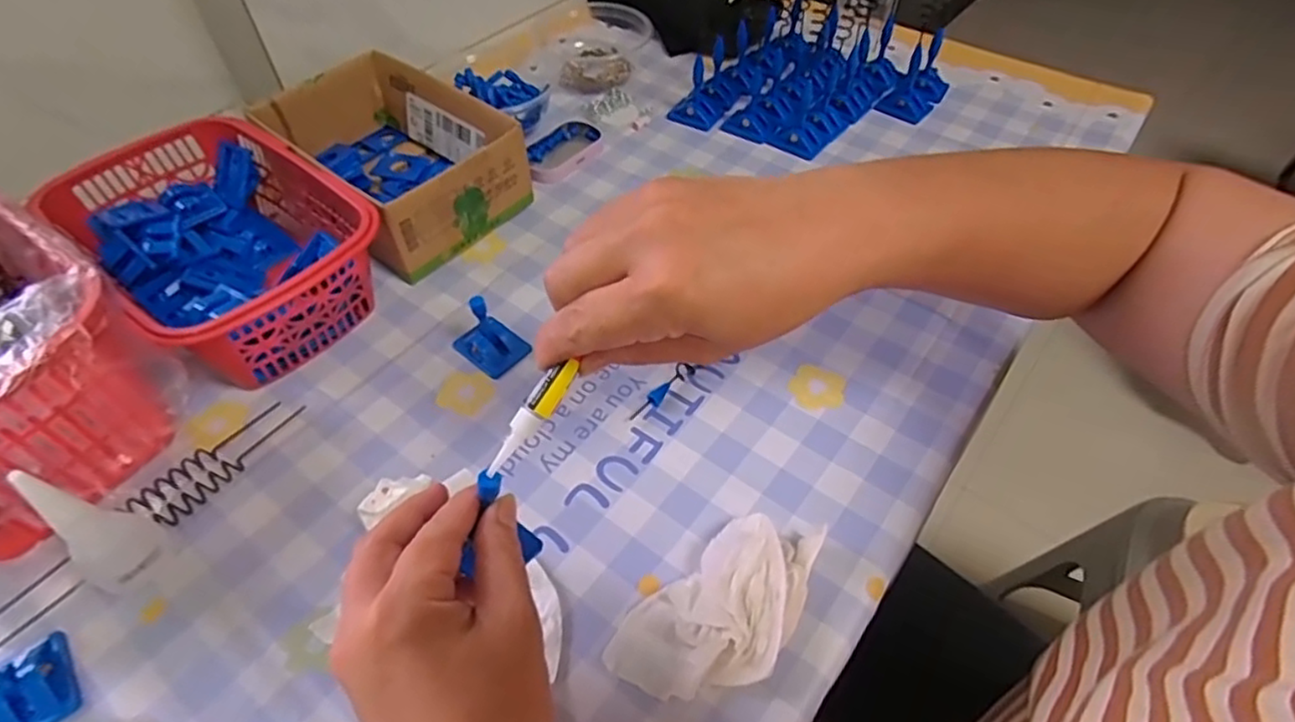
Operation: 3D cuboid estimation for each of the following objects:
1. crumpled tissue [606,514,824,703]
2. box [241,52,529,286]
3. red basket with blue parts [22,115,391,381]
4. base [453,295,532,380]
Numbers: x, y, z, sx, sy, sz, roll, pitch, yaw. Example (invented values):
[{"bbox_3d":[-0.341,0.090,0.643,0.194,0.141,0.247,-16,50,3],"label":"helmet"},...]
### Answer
[{"bbox_3d":[0.036,0.119,0.332,0.069,0.020,0.103,27,56,20],"label":"crumpled tissue"},{"bbox_3d":[-0.197,-0.156,0.522,0.180,0.070,0.124,34,59,24],"label":"box"},{"bbox_3d":[-0.284,-0.078,0.457,0.205,0.074,0.141,33,59,23],"label":"red basket with blue parts"},{"bbox_3d":[-0.103,-0.019,0.436,0.035,0.043,0.043,-34,59,-24],"label":"base"}]

